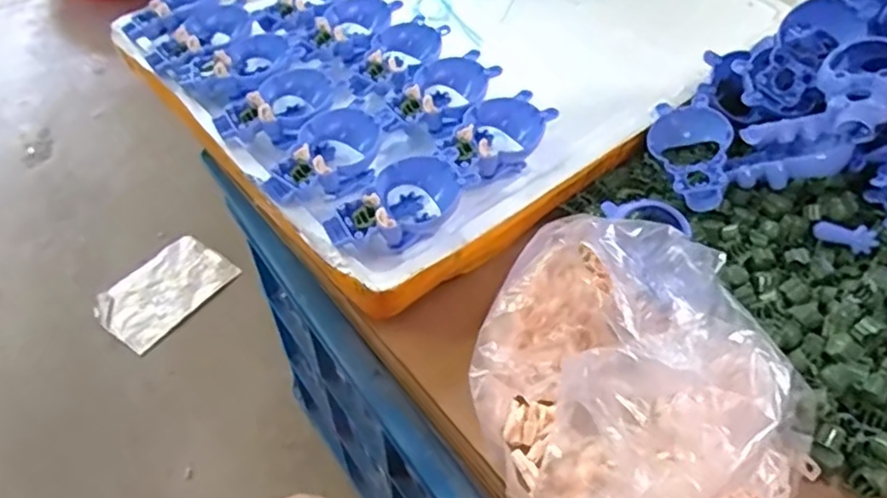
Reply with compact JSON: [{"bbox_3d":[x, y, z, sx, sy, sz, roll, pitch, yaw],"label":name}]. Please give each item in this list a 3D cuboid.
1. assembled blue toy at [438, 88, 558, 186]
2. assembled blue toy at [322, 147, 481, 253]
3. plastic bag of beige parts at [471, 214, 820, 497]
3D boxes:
[{"bbox_3d":[0.036,-0.082,0.490,0.094,0.035,0.057,-29,55,-23],"label":"assembled blue toy"},{"bbox_3d":[-0.028,-0.030,0.442,0.103,0.031,0.059,-25,53,-21],"label":"assembled blue toy"},{"bbox_3d":[0.098,0.074,0.354,0.167,0.103,0.180,-28,55,-23],"label":"plastic bag of beige parts"}]

